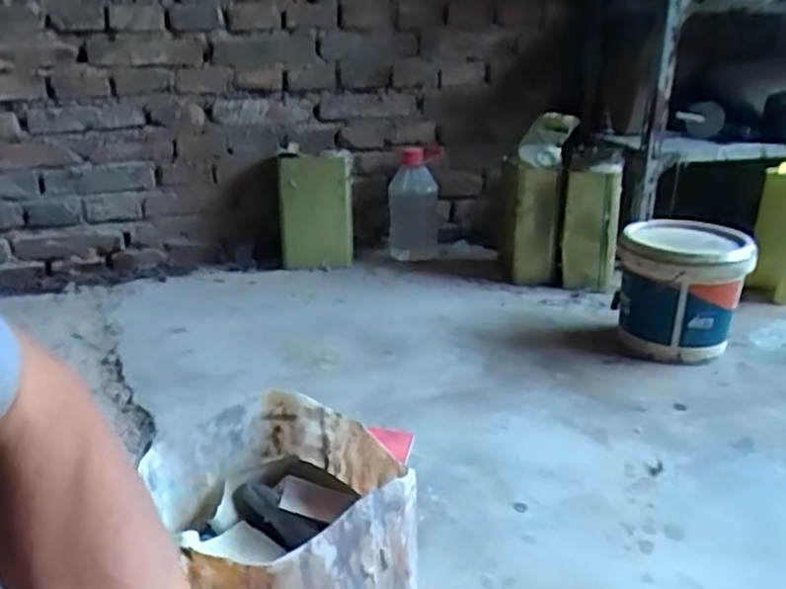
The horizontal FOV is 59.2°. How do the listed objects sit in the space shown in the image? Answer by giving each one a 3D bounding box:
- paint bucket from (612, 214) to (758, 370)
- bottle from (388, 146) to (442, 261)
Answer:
[{"bbox_3d":[0.495,-0.010,1.219,0.202,0.206,0.213,6,25,14],"label":"paint bucket"},{"bbox_3d":[0.056,-0.233,1.761,0.134,0.256,0.117,-2,24,-5],"label":"bottle"}]

